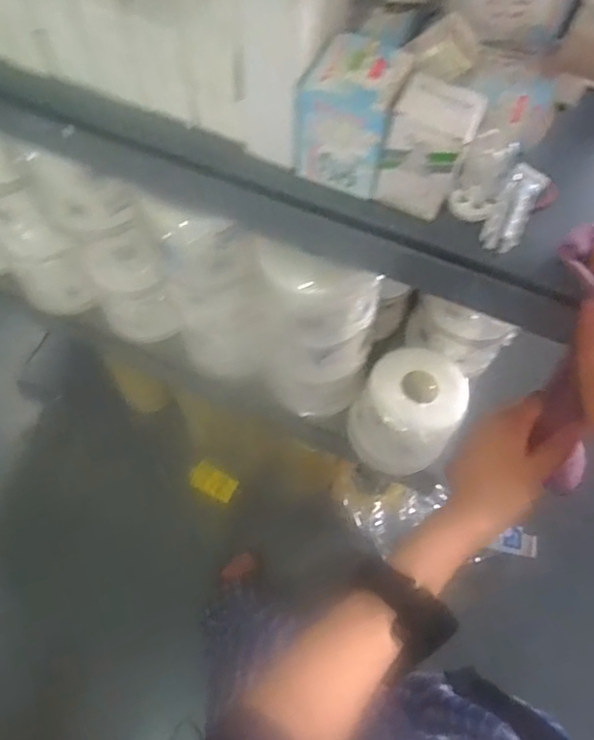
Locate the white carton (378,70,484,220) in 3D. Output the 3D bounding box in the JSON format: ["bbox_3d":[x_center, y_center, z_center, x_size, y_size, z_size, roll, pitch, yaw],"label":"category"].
[{"bbox_3d":[0.094,-0.157,0.426,0.052,0.086,0.052,29,69,12],"label":"white carton"}]

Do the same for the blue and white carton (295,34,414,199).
[{"bbox_3d":[0.039,-0.186,0.438,0.067,0.082,0.069,20,67,8],"label":"blue and white carton"}]

